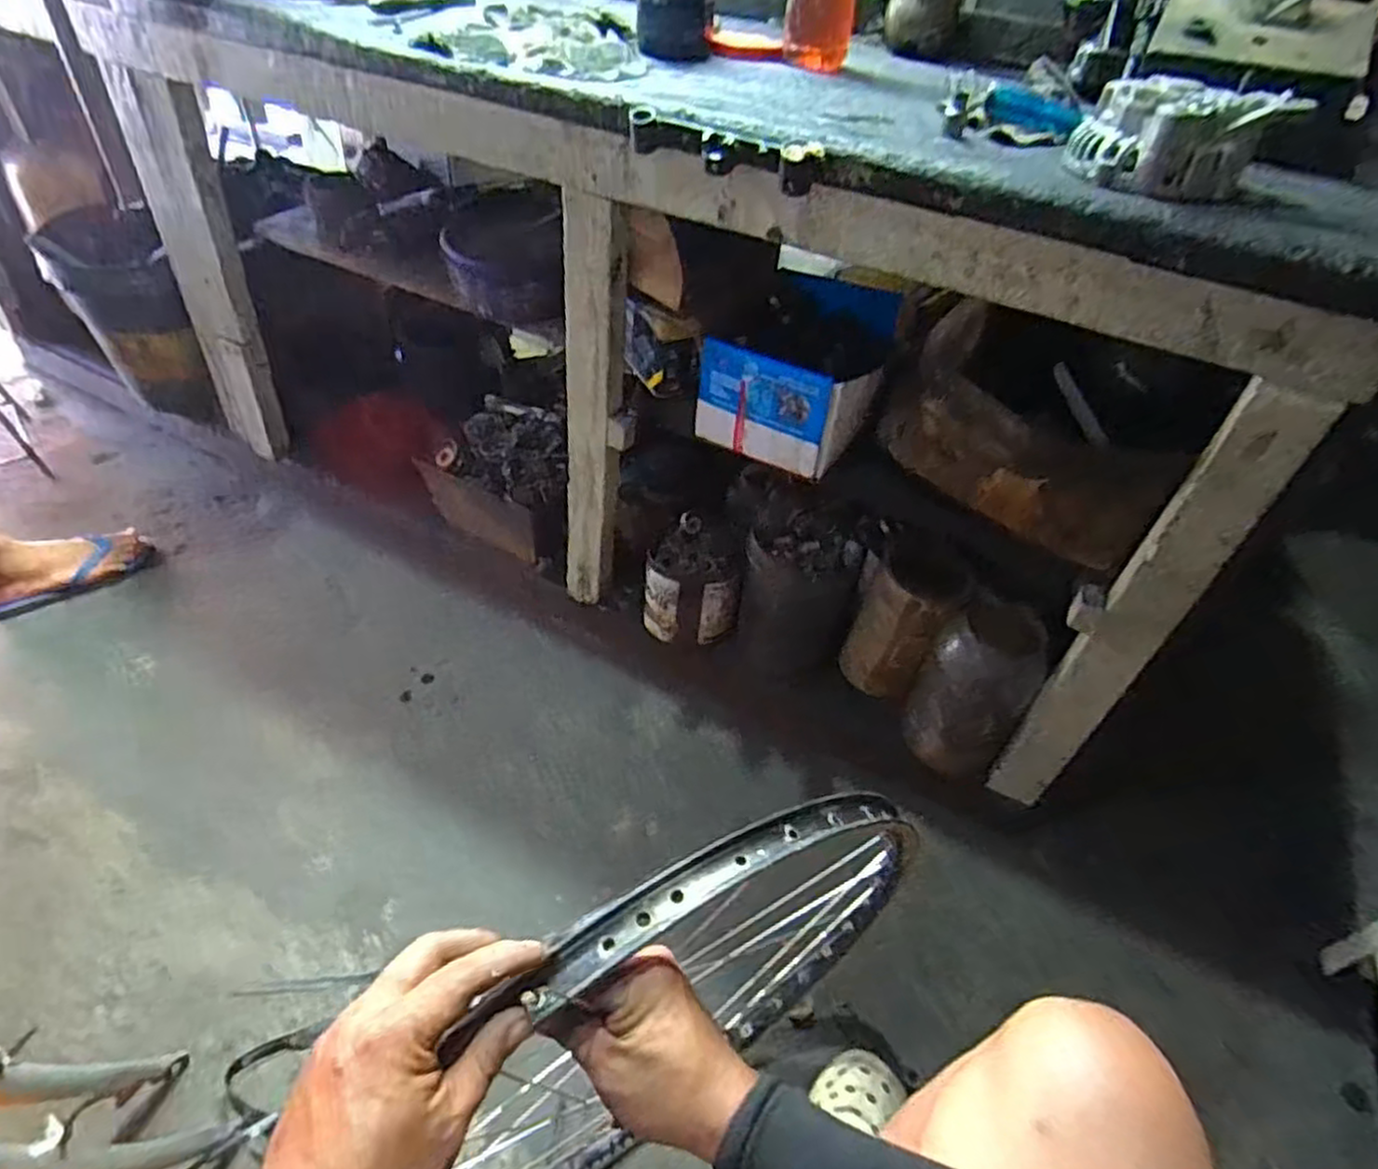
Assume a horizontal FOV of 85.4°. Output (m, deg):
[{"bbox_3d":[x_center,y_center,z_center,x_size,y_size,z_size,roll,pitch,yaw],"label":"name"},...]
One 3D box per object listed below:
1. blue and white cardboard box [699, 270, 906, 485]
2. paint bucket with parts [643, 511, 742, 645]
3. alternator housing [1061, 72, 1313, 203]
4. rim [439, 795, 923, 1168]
[{"bbox_3d":[0.152,-0.292,1.020,0.221,0.143,0.269,18,45,11],"label":"blue and white cardboard box"},{"bbox_3d":[0.002,-0.015,1.201,0.142,0.176,0.152,4,44,-4],"label":"paint bucket with parts"},{"bbox_3d":[0.411,-0.372,0.620,0.160,0.063,0.083,17,45,10],"label":"alternator housing"},{"bbox_3d":[-0.031,0.378,0.626,0.483,0.527,0.049,-24,52,-28],"label":"rim"}]

